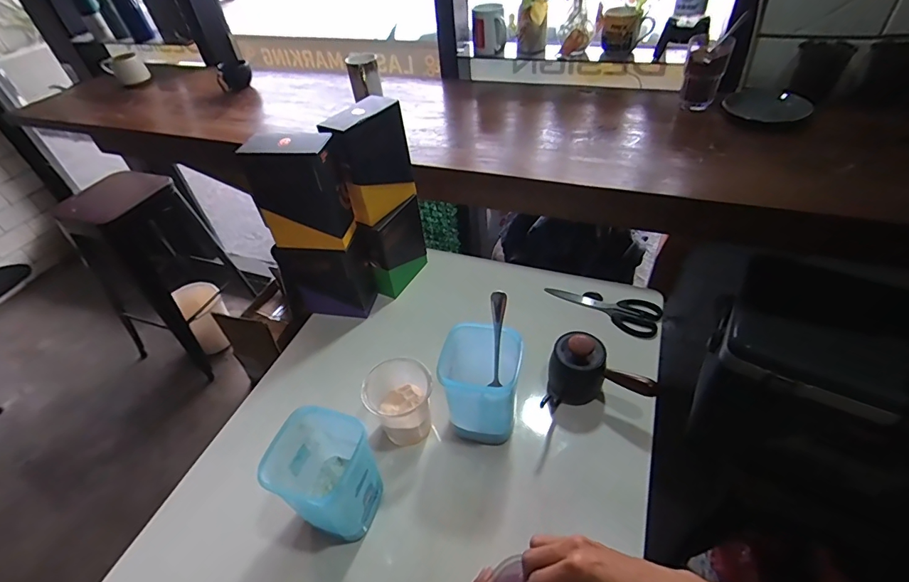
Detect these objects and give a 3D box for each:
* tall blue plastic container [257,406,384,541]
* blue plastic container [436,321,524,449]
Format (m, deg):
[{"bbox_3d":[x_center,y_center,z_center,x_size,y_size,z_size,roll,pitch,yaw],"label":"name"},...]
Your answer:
[{"bbox_3d":[-0.146,0.217,0.521,0.093,0.142,0.095,9,47,16],"label":"tall blue plastic container"},{"bbox_3d":[0.032,0.125,0.597,0.108,0.135,0.099,7,46,13],"label":"blue plastic container"}]

